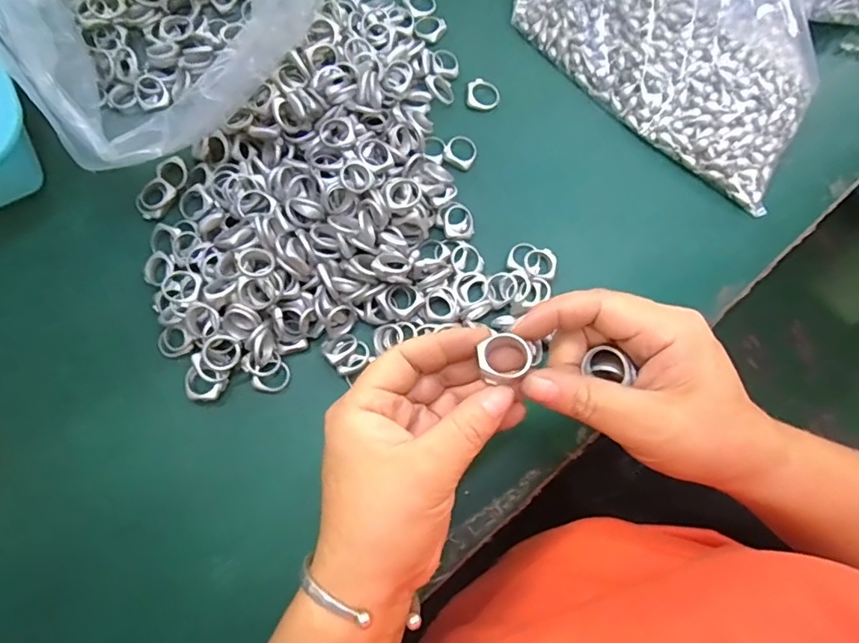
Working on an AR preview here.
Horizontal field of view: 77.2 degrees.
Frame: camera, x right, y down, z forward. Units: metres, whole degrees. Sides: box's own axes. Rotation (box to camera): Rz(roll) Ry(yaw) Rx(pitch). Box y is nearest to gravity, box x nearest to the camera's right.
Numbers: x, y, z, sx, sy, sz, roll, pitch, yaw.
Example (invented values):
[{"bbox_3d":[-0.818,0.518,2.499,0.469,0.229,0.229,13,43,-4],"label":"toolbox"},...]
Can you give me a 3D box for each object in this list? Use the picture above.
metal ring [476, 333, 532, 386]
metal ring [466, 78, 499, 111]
[{"bbox_3d":[0.034,0.016,0.242,0.024,0.005,0.021,-28,80,-7],"label":"metal ring"},{"bbox_3d":[0.039,-0.163,0.382,0.023,0.004,0.024,0,78,-2],"label":"metal ring"}]

